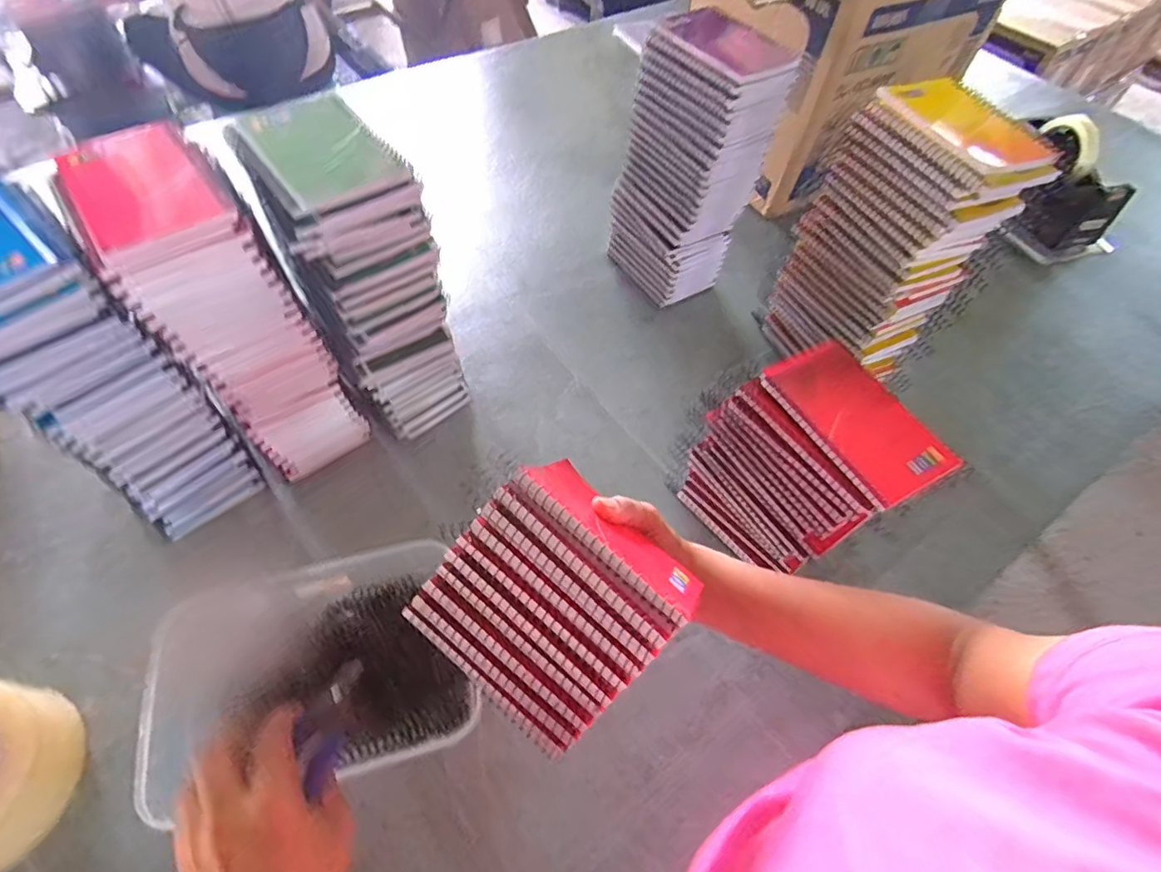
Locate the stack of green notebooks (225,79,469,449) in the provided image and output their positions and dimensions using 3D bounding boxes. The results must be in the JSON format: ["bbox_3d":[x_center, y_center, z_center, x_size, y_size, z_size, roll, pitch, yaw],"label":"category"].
[{"bbox_3d":[-0.195,-0.138,0.519,0.104,0.303,0.132,-30,63,-19],"label":"stack of green notebooks"}]

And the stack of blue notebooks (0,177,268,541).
[{"bbox_3d":[-0.384,-0.037,0.450,0.132,0.285,0.100,37,63,21],"label":"stack of blue notebooks"}]

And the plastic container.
[{"bbox_3d":[-0.206,0.185,0.437,0.209,0.078,0.192,-15,59,-11],"label":"plastic container"}]

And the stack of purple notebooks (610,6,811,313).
[{"bbox_3d":[0.127,-0.299,0.637,0.116,0.282,0.136,-25,61,-16],"label":"stack of purple notebooks"}]

